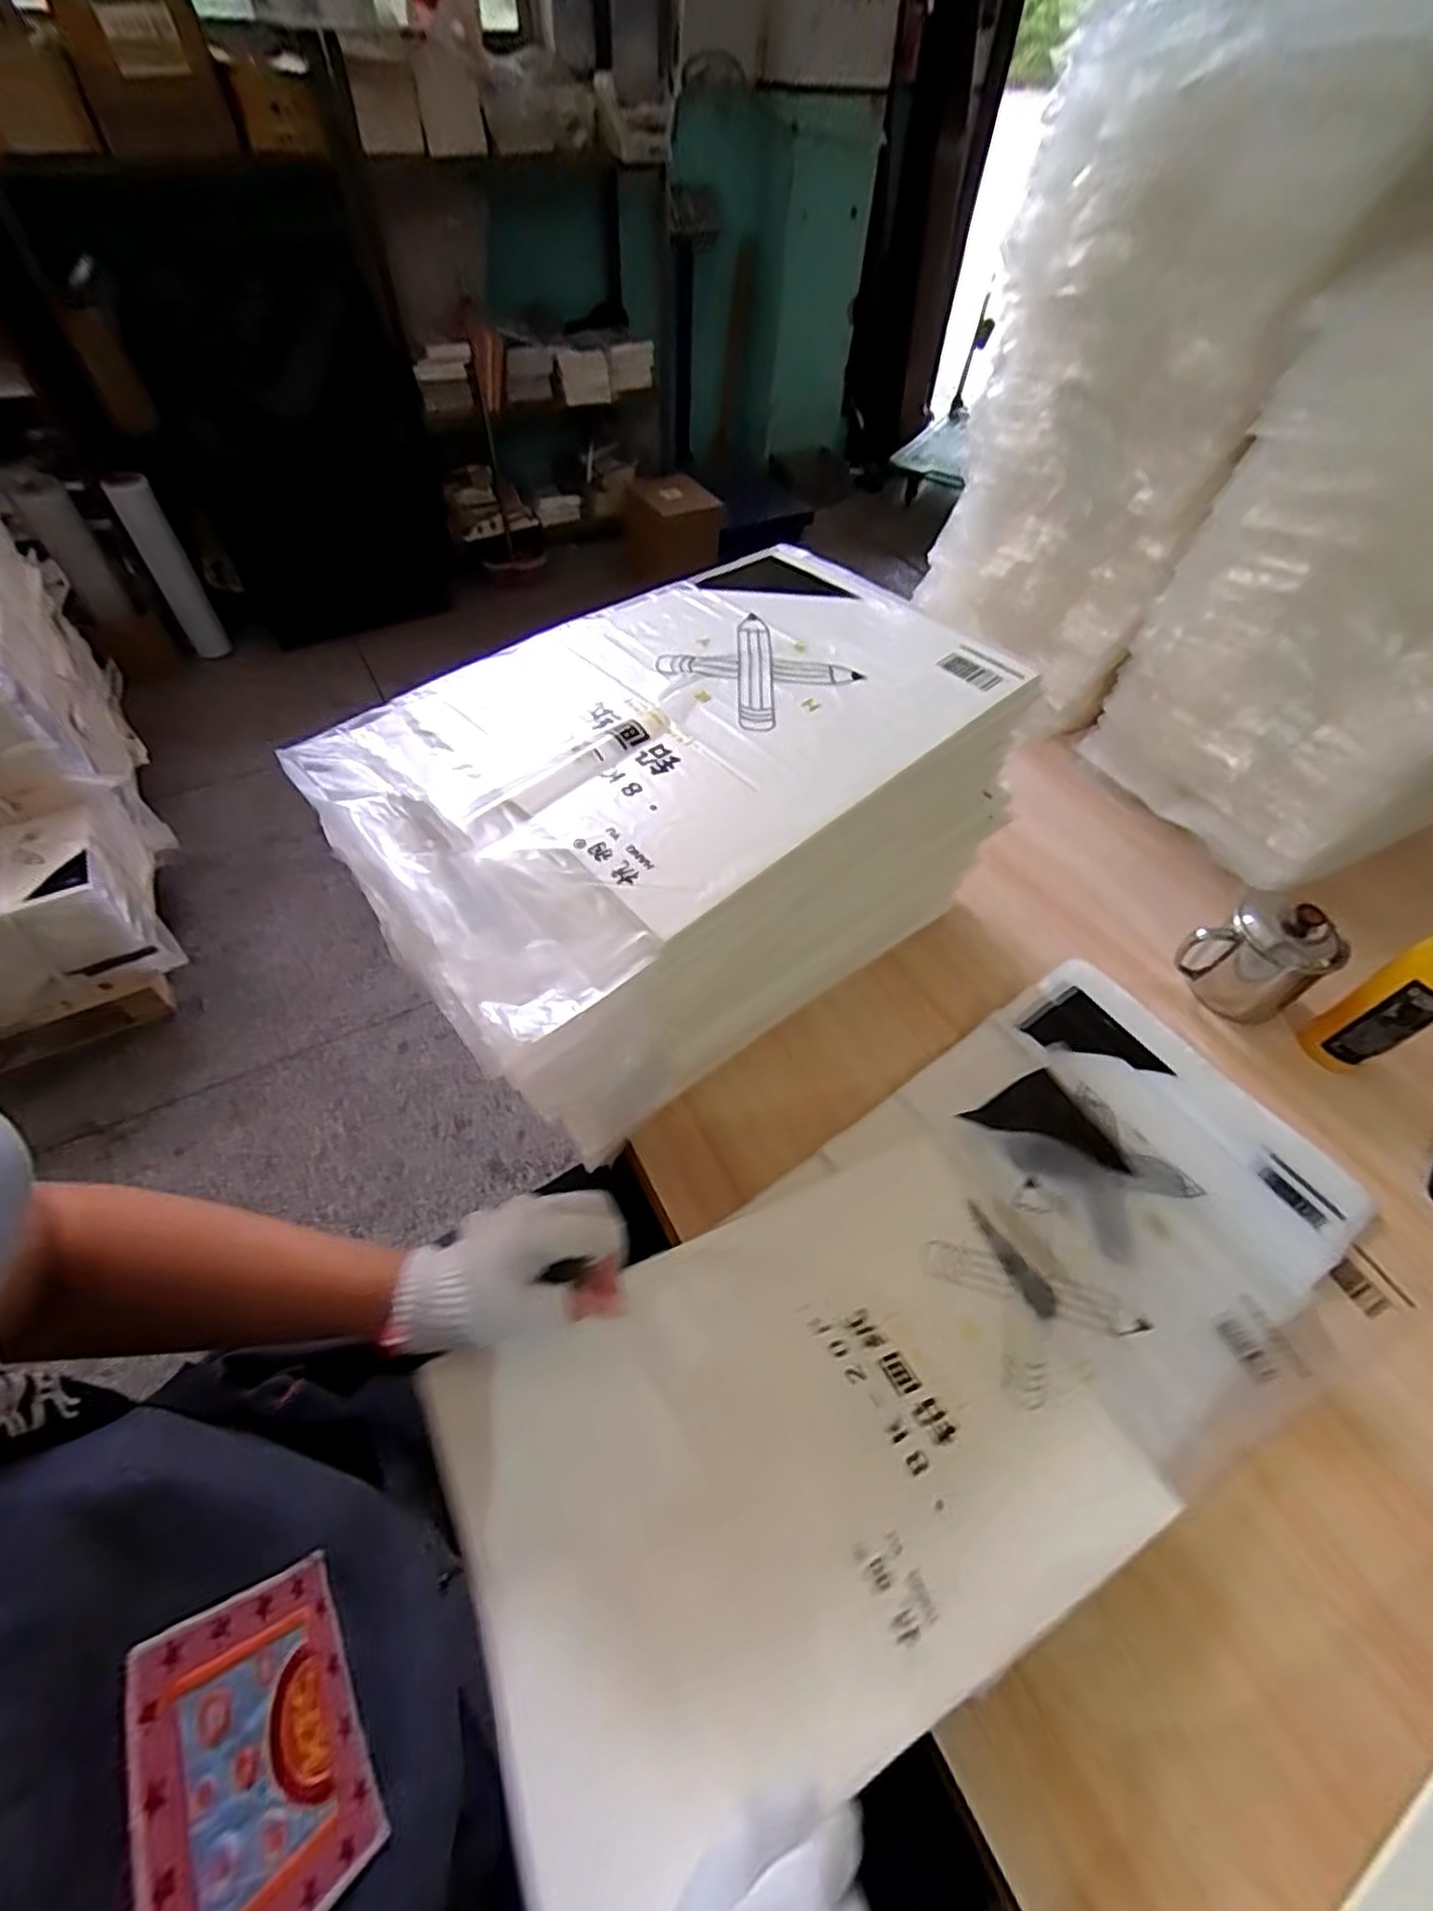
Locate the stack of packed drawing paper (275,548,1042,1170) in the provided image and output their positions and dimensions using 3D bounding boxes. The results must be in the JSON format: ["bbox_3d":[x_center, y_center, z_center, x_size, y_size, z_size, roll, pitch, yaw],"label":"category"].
[{"bbox_3d":[-0.025,-0.095,0.576,0.463,0.247,0.283,-35,62,-25],"label":"stack of packed drawing paper"}]

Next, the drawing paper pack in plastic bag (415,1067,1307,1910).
[{"bbox_3d":[0.112,0.253,0.428,0.516,0.042,0.257,-16,51,-24],"label":"drawing paper pack in plastic bag"}]

